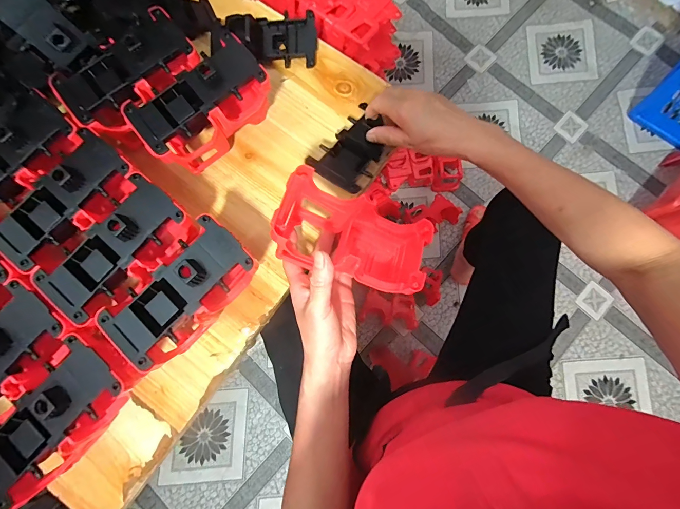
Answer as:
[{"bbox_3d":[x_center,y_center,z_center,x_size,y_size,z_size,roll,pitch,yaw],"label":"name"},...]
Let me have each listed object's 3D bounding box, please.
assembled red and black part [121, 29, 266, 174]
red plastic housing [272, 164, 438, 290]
[{"bbox_3d":[-0.154,-0.165,0.402,0.155,0.103,0.088,-35,80,-5],"label":"assembled red and black part"},{"bbox_3d":[0.015,-0.018,0.341,0.153,0.094,0.080,20,80,5],"label":"red plastic housing"}]

